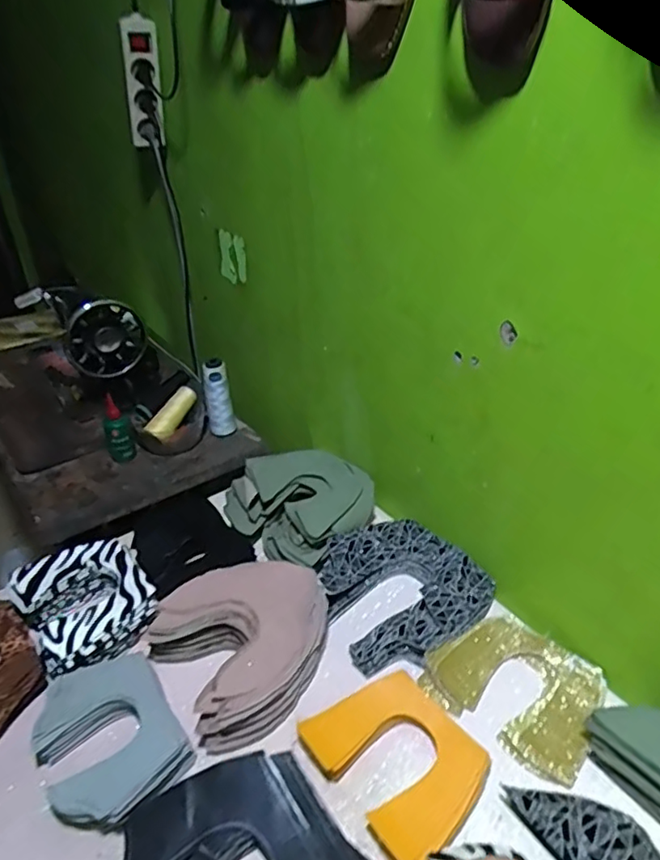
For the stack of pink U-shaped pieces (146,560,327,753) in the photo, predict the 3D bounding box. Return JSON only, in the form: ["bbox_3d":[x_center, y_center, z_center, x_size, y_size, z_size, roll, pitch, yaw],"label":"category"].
[{"bbox_3d":[-0.091,0.226,0.652,0.177,0.059,0.179,-23,39,-29],"label":"stack of pink U-shaped pieces"}]

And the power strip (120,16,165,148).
[{"bbox_3d":[-0.294,-0.544,0.943,0.054,0.186,0.043,-19,57,-23],"label":"power strip"}]

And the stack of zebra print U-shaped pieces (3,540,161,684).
[{"bbox_3d":[-0.285,0.204,0.703,0.139,0.052,0.159,-25,40,-31],"label":"stack of zebra print U-shaped pieces"}]

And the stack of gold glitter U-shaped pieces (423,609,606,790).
[{"bbox_3d":[0.196,0.263,0.617,0.161,0.024,0.136,25,42,34],"label":"stack of gold glitter U-shaped pieces"}]

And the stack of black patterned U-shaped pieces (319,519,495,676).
[{"bbox_3d":[0.084,0.191,0.716,0.182,0.042,0.179,-21,38,-26],"label":"stack of black patterned U-shaped pieces"}]

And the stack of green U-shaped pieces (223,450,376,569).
[{"bbox_3d":[-0.031,0.099,0.825,0.170,0.081,0.170,-30,42,-35],"label":"stack of green U-shaped pieces"}]

